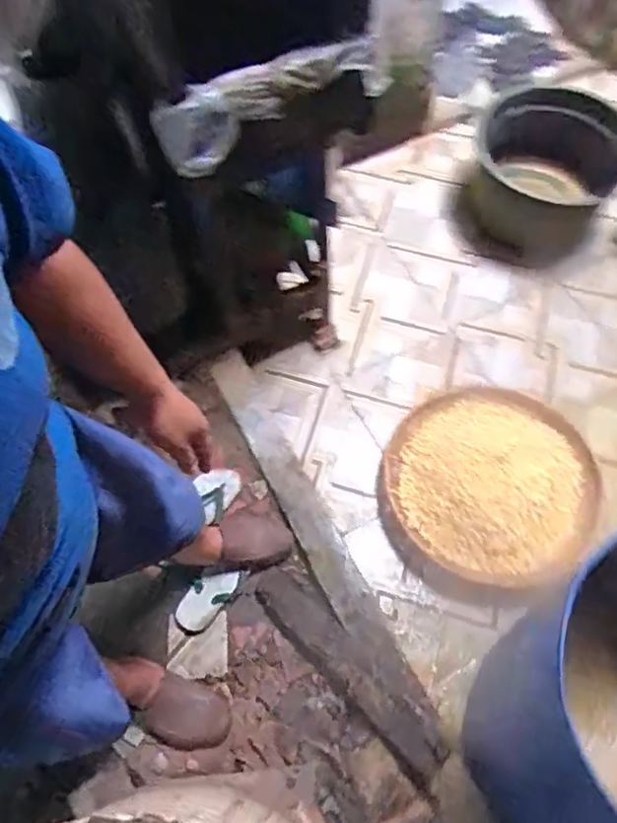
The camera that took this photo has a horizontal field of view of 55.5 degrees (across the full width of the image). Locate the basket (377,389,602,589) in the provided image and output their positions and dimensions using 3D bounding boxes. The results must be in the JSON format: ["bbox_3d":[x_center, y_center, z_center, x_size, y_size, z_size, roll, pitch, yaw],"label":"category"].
[{"bbox_3d":[0.501,0.177,1.570,0.565,0.192,0.526,0,57,1],"label":"basket"}]

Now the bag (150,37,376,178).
[{"bbox_3d":[-0.061,-0.530,0.969,0.401,0.103,0.060,-26,59,2],"label":"bag"}]

